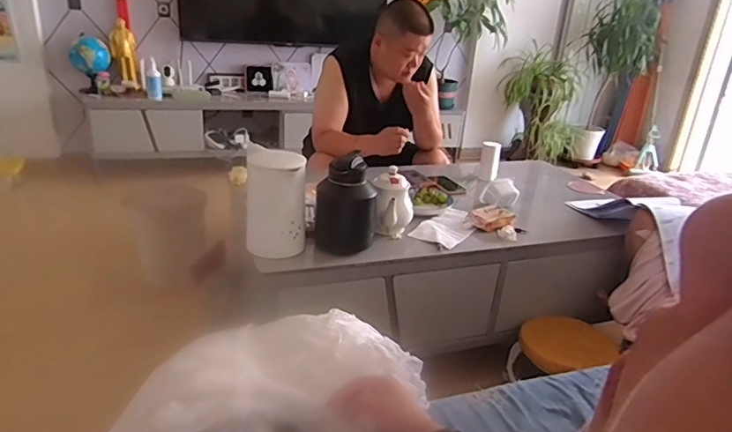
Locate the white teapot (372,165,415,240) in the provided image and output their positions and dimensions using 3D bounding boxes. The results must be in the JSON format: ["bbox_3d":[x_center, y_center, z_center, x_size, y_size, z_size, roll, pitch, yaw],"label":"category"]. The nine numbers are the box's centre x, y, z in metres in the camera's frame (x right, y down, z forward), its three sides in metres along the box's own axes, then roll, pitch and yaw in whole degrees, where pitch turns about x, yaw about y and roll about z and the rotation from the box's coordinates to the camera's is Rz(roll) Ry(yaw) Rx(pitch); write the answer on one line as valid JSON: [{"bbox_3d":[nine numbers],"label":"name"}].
[{"bbox_3d":[0.071,-0.032,1.341,0.105,0.156,0.124,7,23,8],"label":"white teapot"}]

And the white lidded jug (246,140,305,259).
[{"bbox_3d":[-0.218,-0.033,1.236,0.136,0.236,0.129,0,23,-8],"label":"white lidded jug"}]

